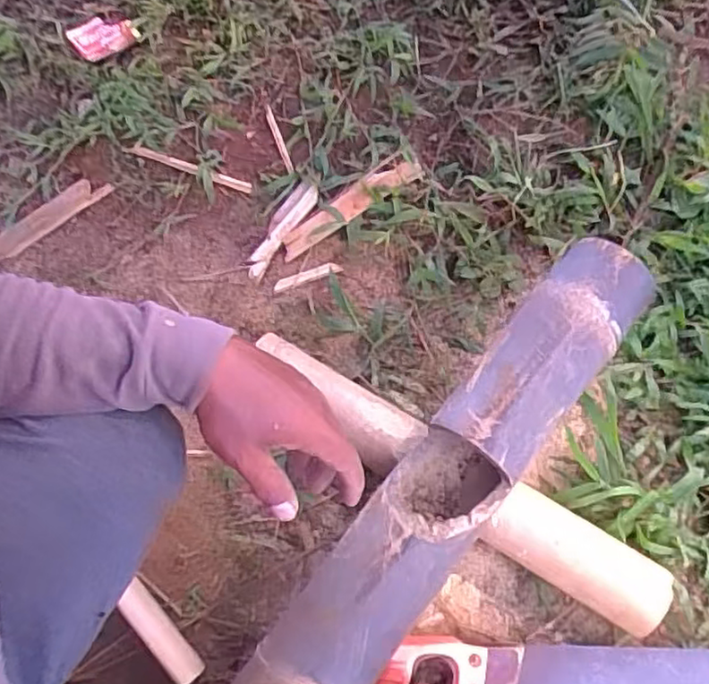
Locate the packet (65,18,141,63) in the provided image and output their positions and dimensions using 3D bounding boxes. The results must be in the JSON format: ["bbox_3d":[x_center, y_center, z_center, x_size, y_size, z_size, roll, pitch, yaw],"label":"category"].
[{"bbox_3d":[-0.354,-0.430,0.930,0.082,0.013,0.073,-38,69,-18],"label":"packet"}]

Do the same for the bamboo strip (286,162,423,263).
[{"bbox_3d":[-0.006,-0.173,0.839,0.203,0.009,0.038,-34,75,-5],"label":"bamboo strip"}]

